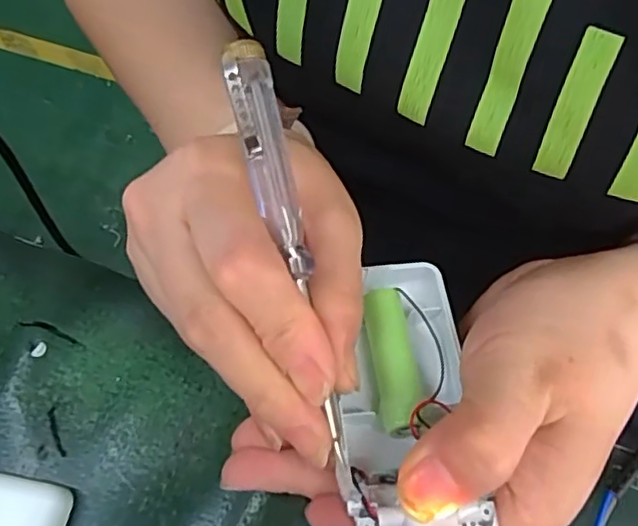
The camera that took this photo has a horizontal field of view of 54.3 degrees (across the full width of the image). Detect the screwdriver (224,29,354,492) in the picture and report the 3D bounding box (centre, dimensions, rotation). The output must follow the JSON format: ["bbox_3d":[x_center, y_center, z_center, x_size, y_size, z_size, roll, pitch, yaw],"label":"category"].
[{"bbox_3d":[-0.007,-0.002,0.187,0.012,0.008,0.136,-14,86,-6],"label":"screwdriver"}]

